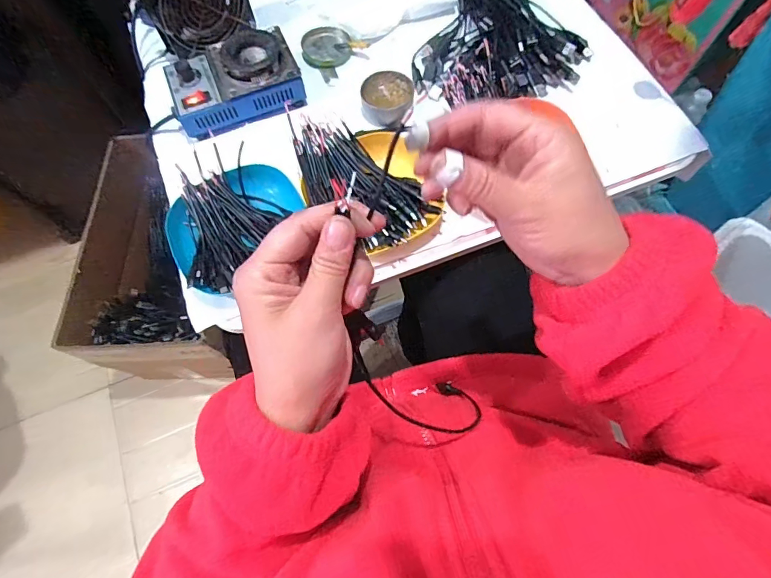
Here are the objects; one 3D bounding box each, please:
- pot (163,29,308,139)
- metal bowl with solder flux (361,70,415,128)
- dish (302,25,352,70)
[{"bbox_3d":[-0.181,-0.250,0.522,0.151,0.062,0.101,-22,70,-7],"label":"pot"},{"bbox_3d":[0.002,-0.229,0.522,0.061,0.026,0.060,-1,69,1],"label":"metal bowl with solder flux"},{"bbox_3d":[-0.078,-0.322,0.576,0.063,0.008,0.063,-9,69,-2],"label":"dish"}]

